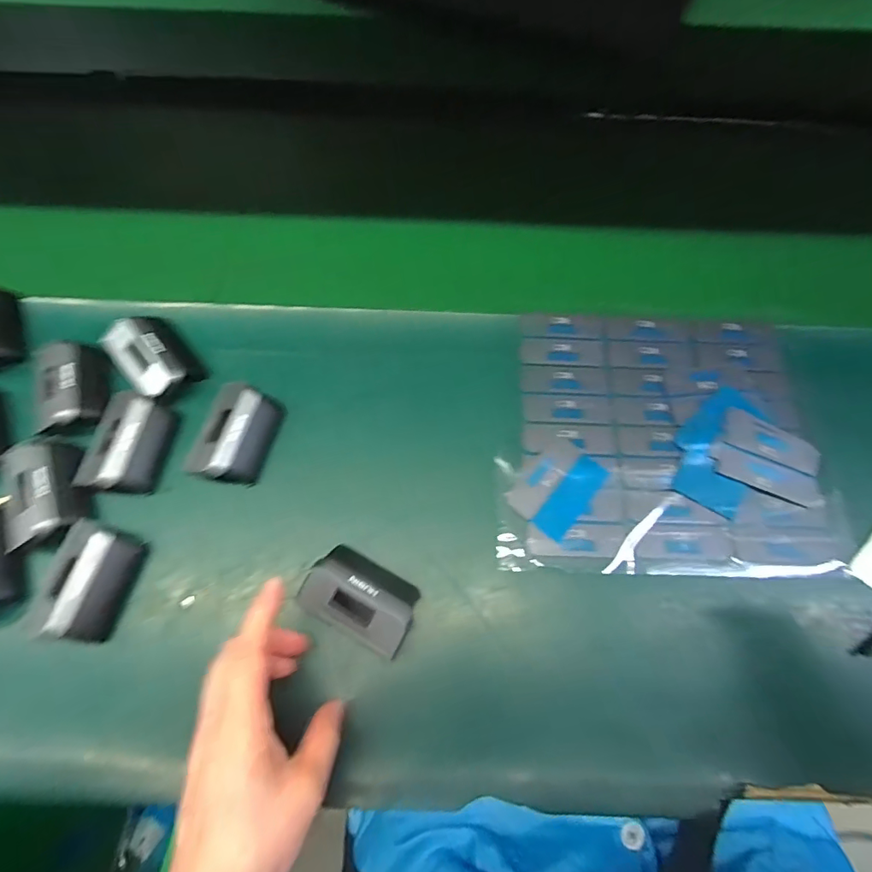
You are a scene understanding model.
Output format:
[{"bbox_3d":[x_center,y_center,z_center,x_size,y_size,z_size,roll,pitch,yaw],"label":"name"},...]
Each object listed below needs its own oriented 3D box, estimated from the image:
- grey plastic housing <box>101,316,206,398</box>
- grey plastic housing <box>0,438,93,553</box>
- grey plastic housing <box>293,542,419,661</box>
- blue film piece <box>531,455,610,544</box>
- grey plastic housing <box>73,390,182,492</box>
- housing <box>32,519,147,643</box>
[{"bbox_3d":[-0.223,-0.063,0.384,0.048,0.025,0.071,-39,73,-17],"label":"grey plastic housing"},{"bbox_3d":[-0.275,0.039,0.345,0.046,0.028,0.076,-16,67,-8],"label":"grey plastic housing"},{"bbox_3d":[-0.049,0.108,0.321,0.071,0.030,0.045,27,68,10],"label":"grey plastic housing"},{"bbox_3d":[0.103,0.045,0.363,0.027,0.004,0.070,39,71,15],"label":"blue film piece"},{"bbox_3d":[-0.229,0.006,0.363,0.045,0.025,0.074,6,66,1],"label":"grey plastic housing"},{"bbox_3d":[-0.230,0.095,0.323,0.040,0.035,0.070,11,66,4],"label":"housing"}]

